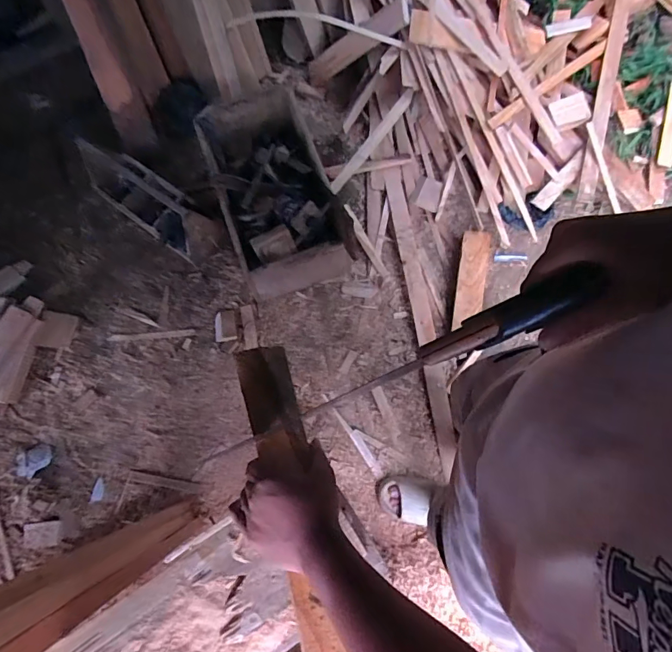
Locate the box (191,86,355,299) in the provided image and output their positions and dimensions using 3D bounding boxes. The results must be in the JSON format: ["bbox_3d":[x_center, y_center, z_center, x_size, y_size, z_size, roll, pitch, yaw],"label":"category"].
[{"bbox_3d":[-0.205,-0.436,1.422,0.358,0.277,0.620,-15,68,-6],"label":"box"}]

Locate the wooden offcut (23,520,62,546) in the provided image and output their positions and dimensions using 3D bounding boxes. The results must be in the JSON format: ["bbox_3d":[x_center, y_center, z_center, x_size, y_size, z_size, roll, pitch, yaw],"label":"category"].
[{"bbox_3d":[-0.813,0.573,1.188,0.093,0.019,0.062,-4,67,-1],"label":"wooden offcut"}]

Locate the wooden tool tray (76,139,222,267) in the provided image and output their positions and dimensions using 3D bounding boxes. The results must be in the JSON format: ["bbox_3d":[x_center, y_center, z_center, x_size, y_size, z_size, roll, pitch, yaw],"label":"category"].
[{"bbox_3d":[-0.609,-0.426,1.439,0.494,0.243,0.178,37,73,15],"label":"wooden tool tray"}]

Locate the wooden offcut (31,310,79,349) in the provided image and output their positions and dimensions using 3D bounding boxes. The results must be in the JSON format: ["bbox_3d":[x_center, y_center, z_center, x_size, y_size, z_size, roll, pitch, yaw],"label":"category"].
[{"bbox_3d":[-0.895,0.012,1.374,0.103,0.011,0.114,13,76,-13],"label":"wooden offcut"}]

